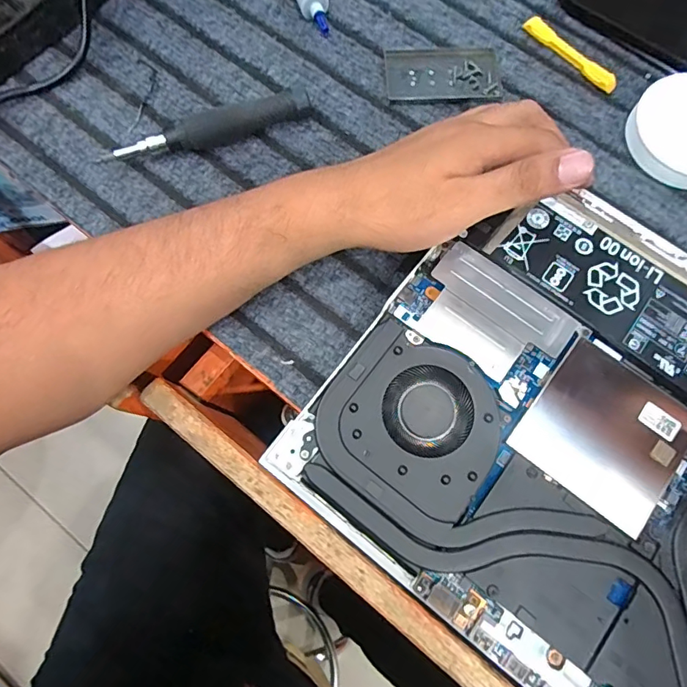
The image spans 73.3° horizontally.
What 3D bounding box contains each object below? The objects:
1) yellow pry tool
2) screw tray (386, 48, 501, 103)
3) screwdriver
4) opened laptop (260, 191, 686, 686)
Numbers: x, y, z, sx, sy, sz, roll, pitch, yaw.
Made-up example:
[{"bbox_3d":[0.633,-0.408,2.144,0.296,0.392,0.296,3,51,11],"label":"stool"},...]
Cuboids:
[{"bbox_3d":[0.162,-0.206,0.329,0.011,0.008,0.078,-43,80,-10],"label":"yellow pry tool"},{"bbox_3d":[0.070,-0.193,0.329,0.078,0.004,0.047,-2,75,-1],"label":"screw tray"},{"bbox_3d":[-0.090,-0.142,0.304,0.137,0.023,0.015,-17,76,-5],"label":"screwdriver"},{"bbox_3d":[0.169,0.072,0.242,0.340,0.016,0.246,37,77,11],"label":"opened laptop"}]

